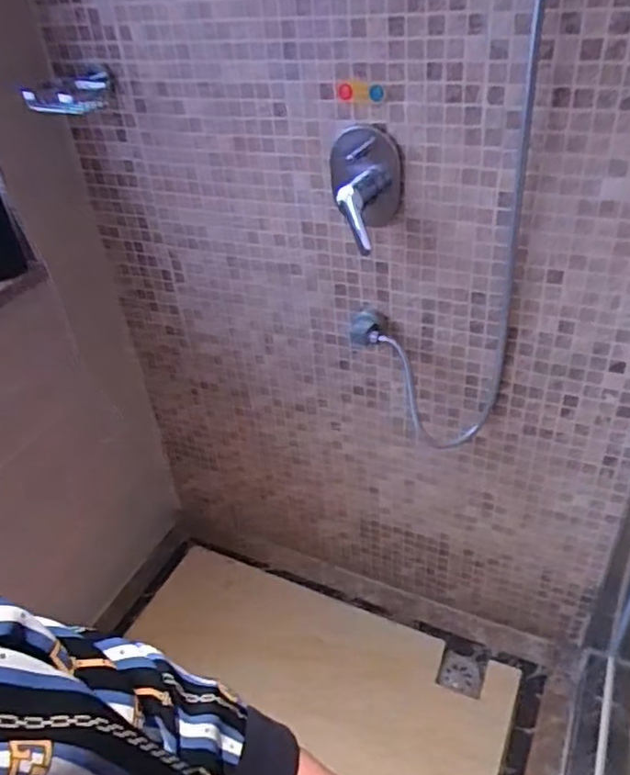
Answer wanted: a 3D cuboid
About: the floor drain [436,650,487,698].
[{"bbox_3d":[0.325,0.629,1.374,0.092,0.012,0.104,11,28,18],"label":"floor drain"}]

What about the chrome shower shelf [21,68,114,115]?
[{"bbox_3d":[-0.364,-0.444,0.949,0.084,0.050,0.143,4,40,13],"label":"chrome shower shelf"}]

